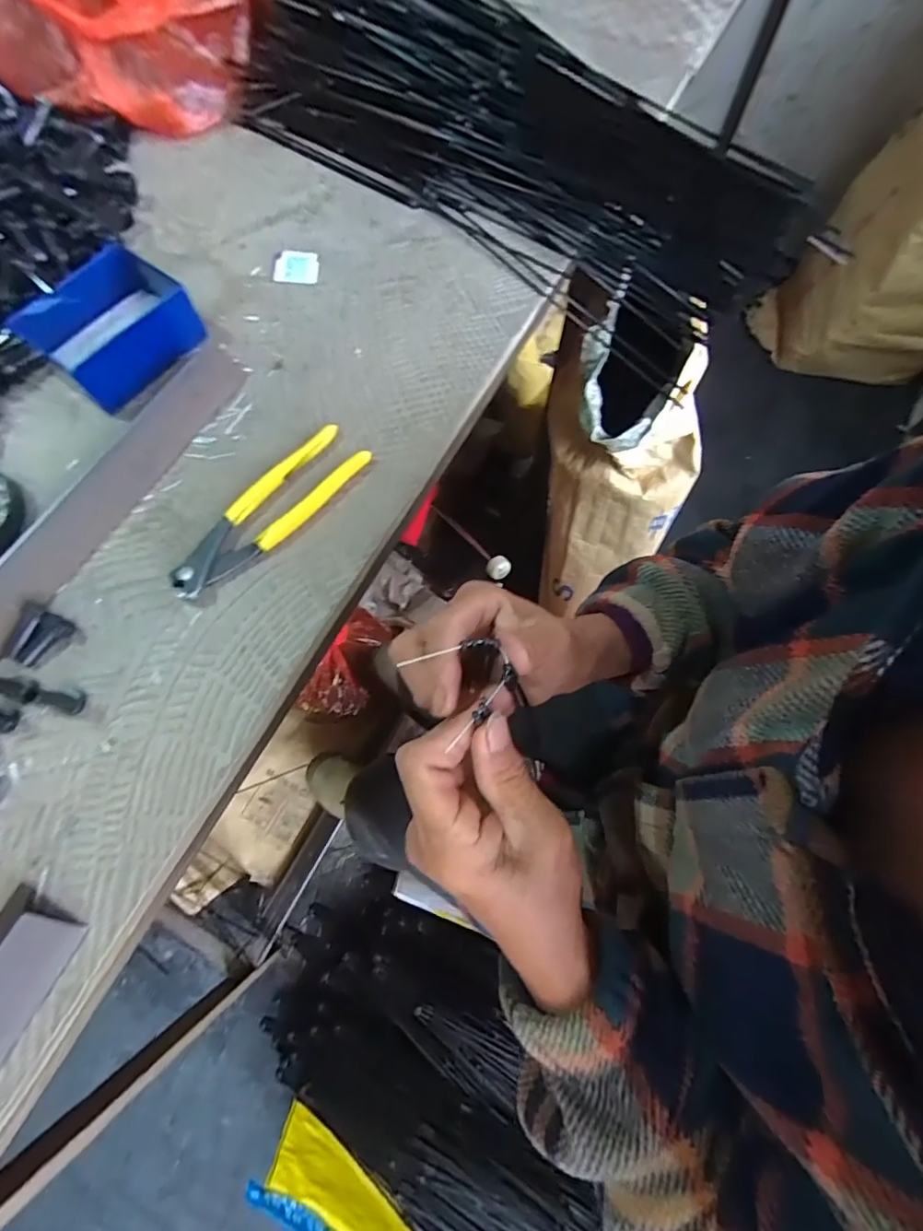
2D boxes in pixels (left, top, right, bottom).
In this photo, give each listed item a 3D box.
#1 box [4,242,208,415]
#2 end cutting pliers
[{"bbox_3d":[-0.276,-0.231,0.419,0.095,0.039,0.113,36,74,10],"label":"box"},{"bbox_3d":[-0.138,-0.074,0.375,0.045,0.012,0.160,41,75,12],"label":"end cutting pliers"}]

